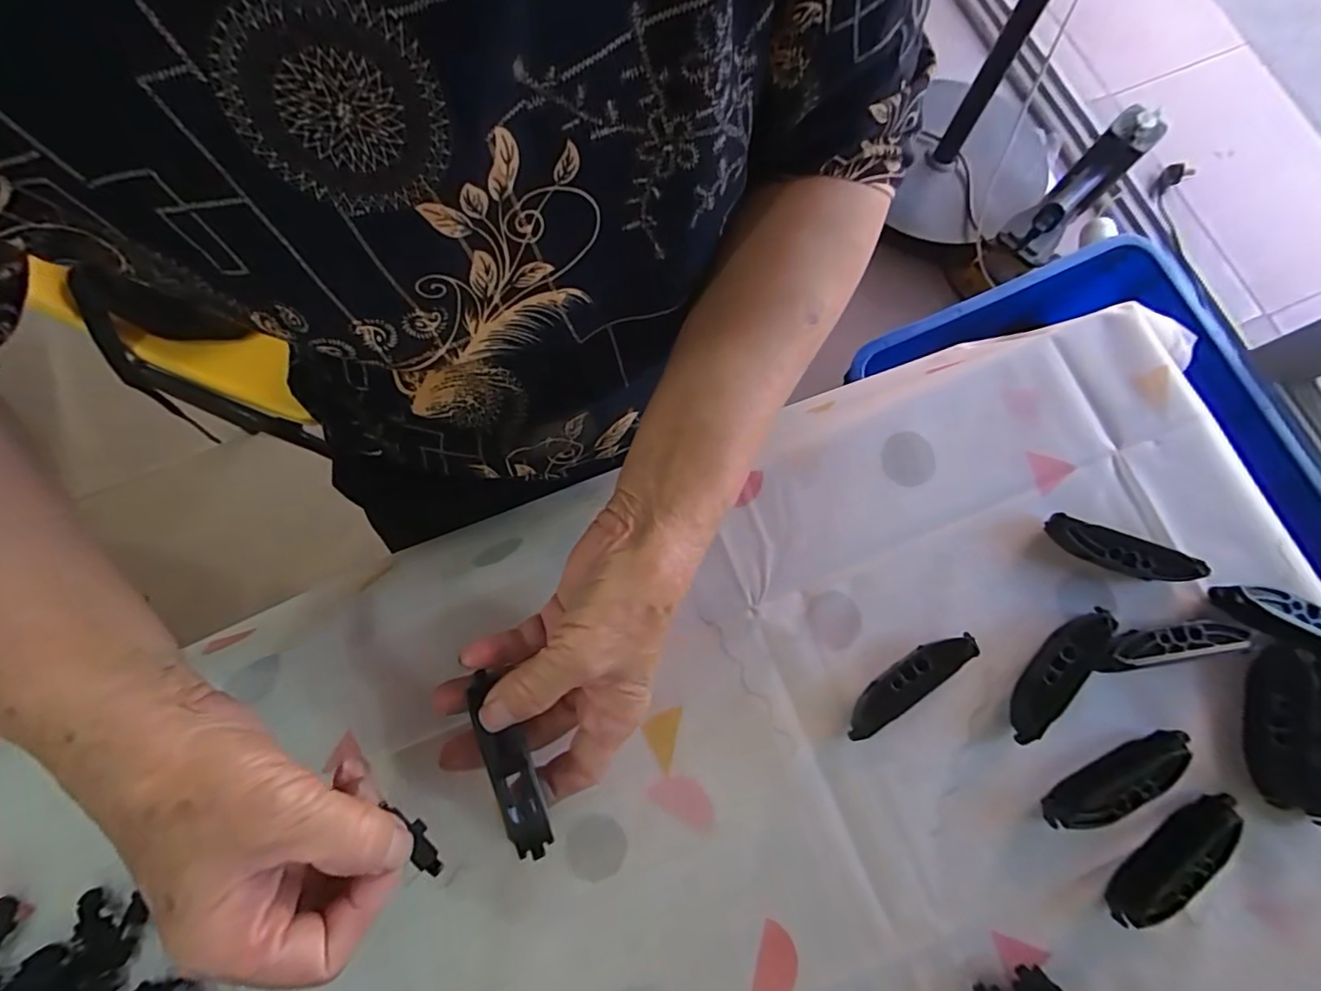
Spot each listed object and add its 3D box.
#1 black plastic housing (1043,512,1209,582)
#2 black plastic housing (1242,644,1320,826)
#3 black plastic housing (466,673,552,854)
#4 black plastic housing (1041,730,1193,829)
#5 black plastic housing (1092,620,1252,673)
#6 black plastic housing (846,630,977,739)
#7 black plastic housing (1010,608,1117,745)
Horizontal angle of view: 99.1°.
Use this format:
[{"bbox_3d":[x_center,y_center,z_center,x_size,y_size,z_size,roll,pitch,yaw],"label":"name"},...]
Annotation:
[{"bbox_3d":[0.249,0.031,0.305,0.076,0.017,0.018,21,80,6],"label":"black plastic housing"},{"bbox_3d":[0.325,0.121,0.286,0.041,0.016,0.081,8,79,4],"label":"black plastic housing"},{"bbox_3d":[-0.069,0.121,0.254,0.022,0.016,0.080,-23,78,-4],"label":"black plastic housing"},{"bbox_3d":[0.231,0.146,0.282,0.079,0.012,0.025,-26,79,-3],"label":"black plastic housing"},{"bbox_3d":[0.266,0.079,0.296,0.080,0.015,0.018,-9,79,0],"label":"black plastic housing"},{"bbox_3d":[0.131,0.098,0.297,0.081,0.017,0.018,-34,80,-5],"label":"black plastic housing"},{"bbox_3d":[0.207,0.092,0.295,0.022,0.017,0.079,43,83,9],"label":"black plastic housing"}]

